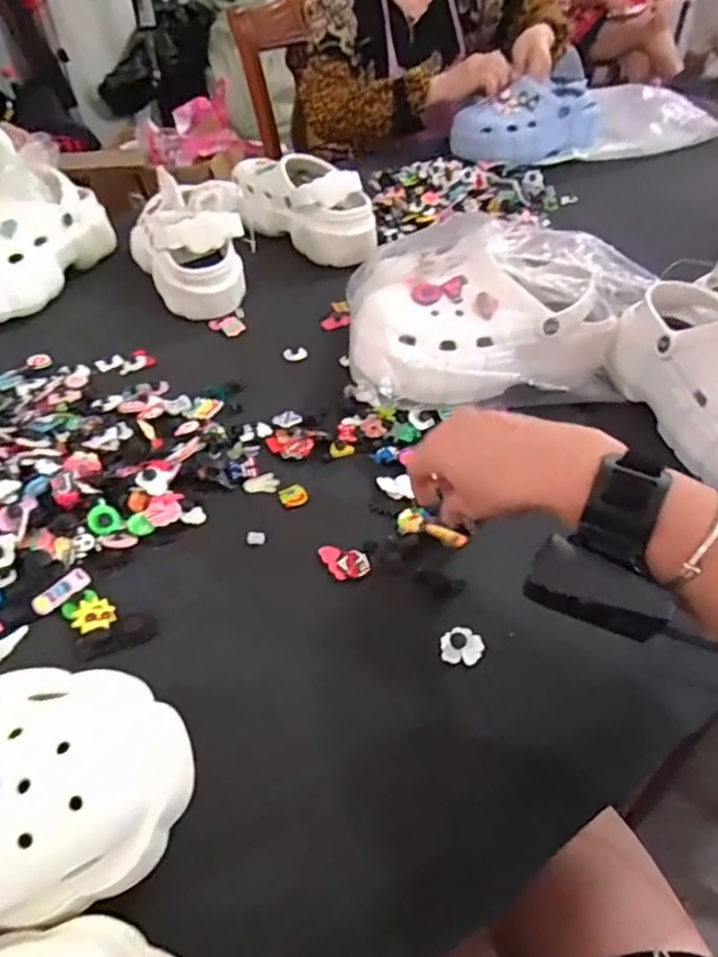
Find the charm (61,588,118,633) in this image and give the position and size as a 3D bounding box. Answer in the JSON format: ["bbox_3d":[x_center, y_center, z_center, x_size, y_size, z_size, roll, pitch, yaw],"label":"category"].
[{"bbox_3d":[-0.194,0.096,0.462,0.037,0.007,0.027,33,54,30],"label":"charm"}]

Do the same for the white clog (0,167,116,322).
[{"bbox_3d":[-0.418,-0.274,0.776,0.109,0.109,0.245,13,46,14],"label":"white clog"}]

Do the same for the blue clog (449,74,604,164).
[{"bbox_3d":[0.293,-0.602,1.078,0.258,0.096,0.107,-21,48,-19],"label":"blue clog"}]

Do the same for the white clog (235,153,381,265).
[{"bbox_3d":[-0.081,-0.374,0.868,0.083,0.099,0.240,-35,54,-30],"label":"white clog"}]

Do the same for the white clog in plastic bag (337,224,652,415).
[{"bbox_3d":[0.134,-0.182,0.657,0.299,0.107,0.239,-8,45,-7],"label":"white clog in plastic bag"}]

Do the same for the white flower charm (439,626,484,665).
[{"bbox_3d":[0.070,0.112,0.437,0.029,0.007,0.027,8,45,9],"label":"white flower charm"}]

